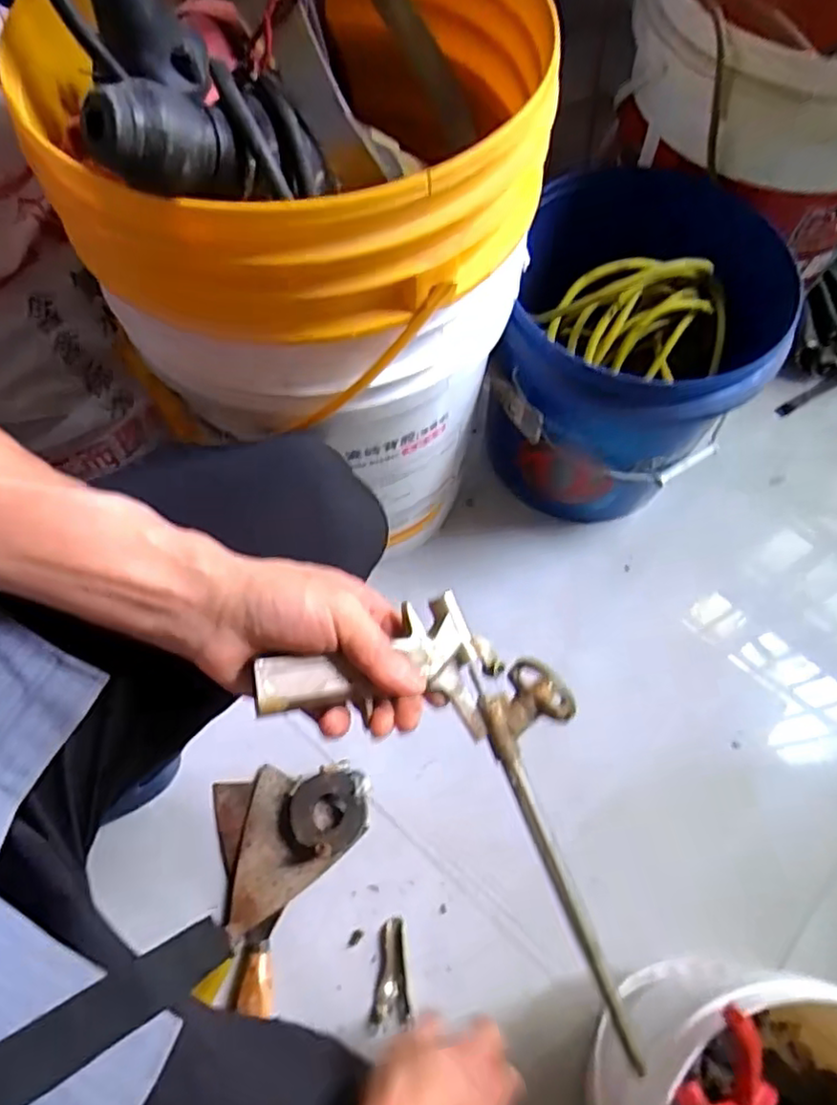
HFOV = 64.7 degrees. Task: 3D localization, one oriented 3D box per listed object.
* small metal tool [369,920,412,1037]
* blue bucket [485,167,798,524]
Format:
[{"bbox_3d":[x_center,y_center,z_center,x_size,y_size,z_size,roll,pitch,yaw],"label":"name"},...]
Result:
[{"bbox_3d":[-0.022,0.358,0.560,0.031,0.009,0.080,1,65,0],"label":"small metal tool"},{"bbox_3d":[0.201,-0.186,0.676,0.226,0.255,0.248,18,66,8],"label":"blue bucket"}]

